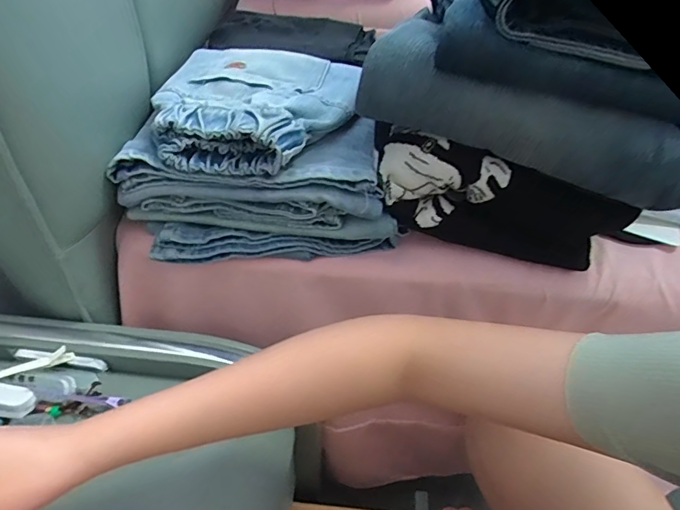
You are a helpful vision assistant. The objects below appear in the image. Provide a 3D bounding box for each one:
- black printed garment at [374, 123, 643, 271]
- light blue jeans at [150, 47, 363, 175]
[{"bbox_3d":[0.137,-0.048,0.437,0.226,0.096,0.042,21,45,0],"label":"black printed garment"},{"bbox_3d":[-0.086,-0.171,0.484,0.188,0.039,0.249,4,44,1],"label":"light blue jeans"}]

